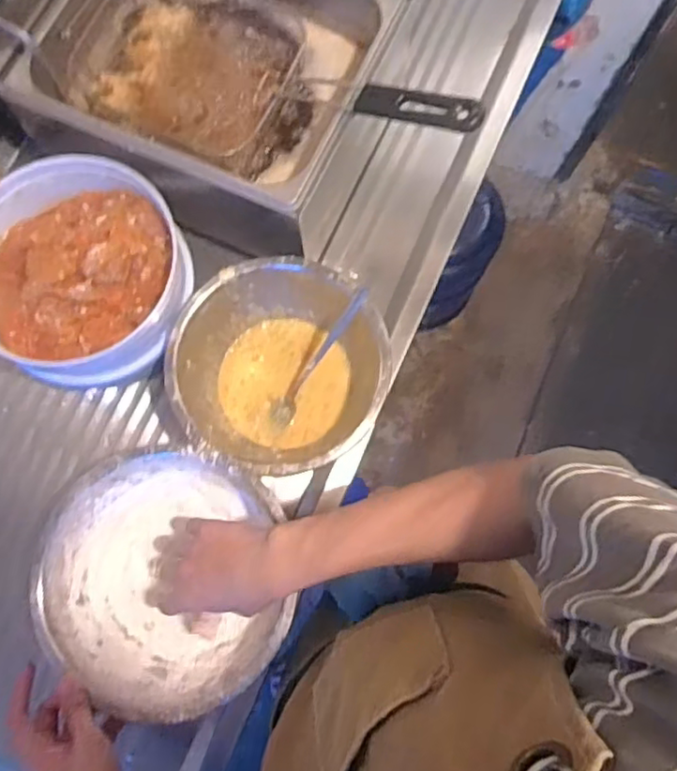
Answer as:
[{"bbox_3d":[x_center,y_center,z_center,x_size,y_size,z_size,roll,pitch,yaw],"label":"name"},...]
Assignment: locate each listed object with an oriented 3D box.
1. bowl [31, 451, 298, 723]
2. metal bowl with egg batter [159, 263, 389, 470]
[{"bbox_3d":[-0.156,0.184,0.608,0.210,0.105,0.219,0,77,-1],"label":"bowl"},{"bbox_3d":[-0.057,-0.014,0.656,0.207,0.098,0.204,0,77,-1],"label":"metal bowl with egg batter"}]

